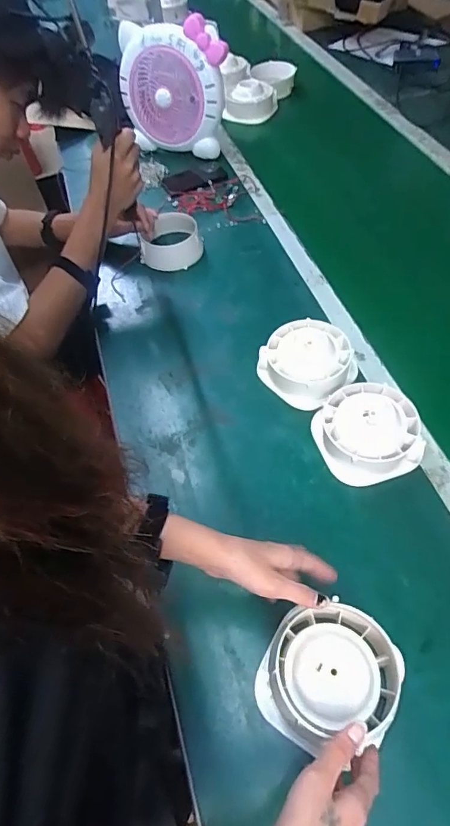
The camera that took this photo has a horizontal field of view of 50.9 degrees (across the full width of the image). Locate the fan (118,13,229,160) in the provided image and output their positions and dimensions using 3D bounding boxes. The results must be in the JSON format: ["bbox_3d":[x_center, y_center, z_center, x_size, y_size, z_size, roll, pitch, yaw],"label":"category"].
[{"bbox_3d":[-0.128,-0.747,1.101,0.263,0.250,0.079,22,59,19],"label":"fan"}]

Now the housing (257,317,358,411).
[{"bbox_3d":[0.129,-0.081,0.739,0.140,0.063,0.129,-2,56,3],"label":"housing"}]

